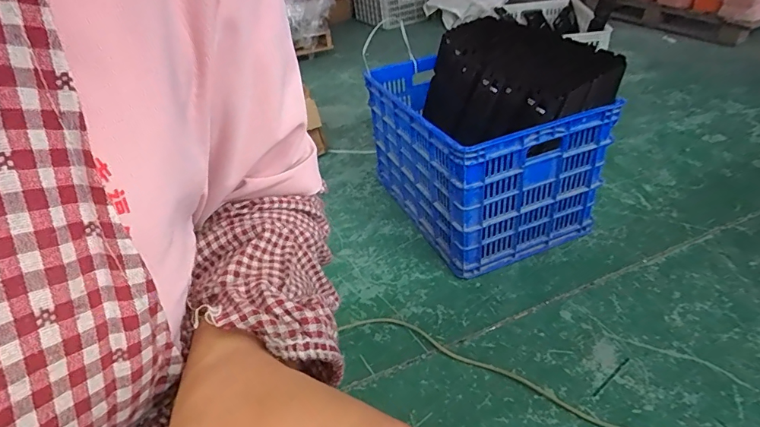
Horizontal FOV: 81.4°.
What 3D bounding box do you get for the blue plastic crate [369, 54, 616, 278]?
[{"bbox_3d":[0.273,-0.189,1.286,0.386,0.344,0.607,-17,38,-16],"label":"blue plastic crate"}]

